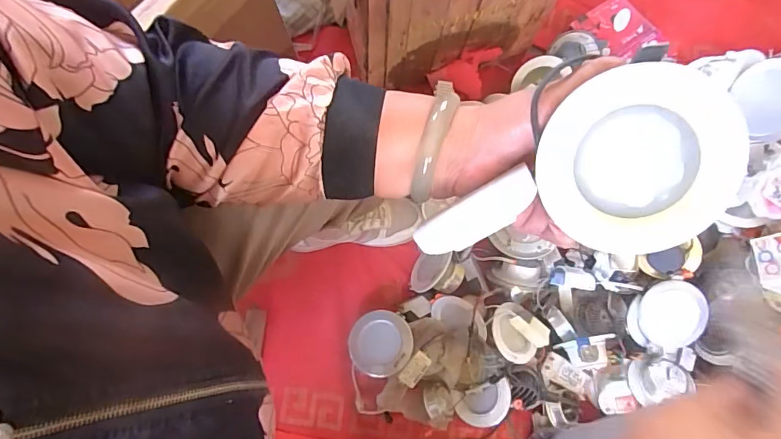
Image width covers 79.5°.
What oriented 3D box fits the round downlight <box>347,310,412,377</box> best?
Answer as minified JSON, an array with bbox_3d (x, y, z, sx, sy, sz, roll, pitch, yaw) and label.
[{"bbox_3d":[-0.017,0.198,0.755,0.095,0.046,0.101,0,78,-2],"label":"round downlight"}]

